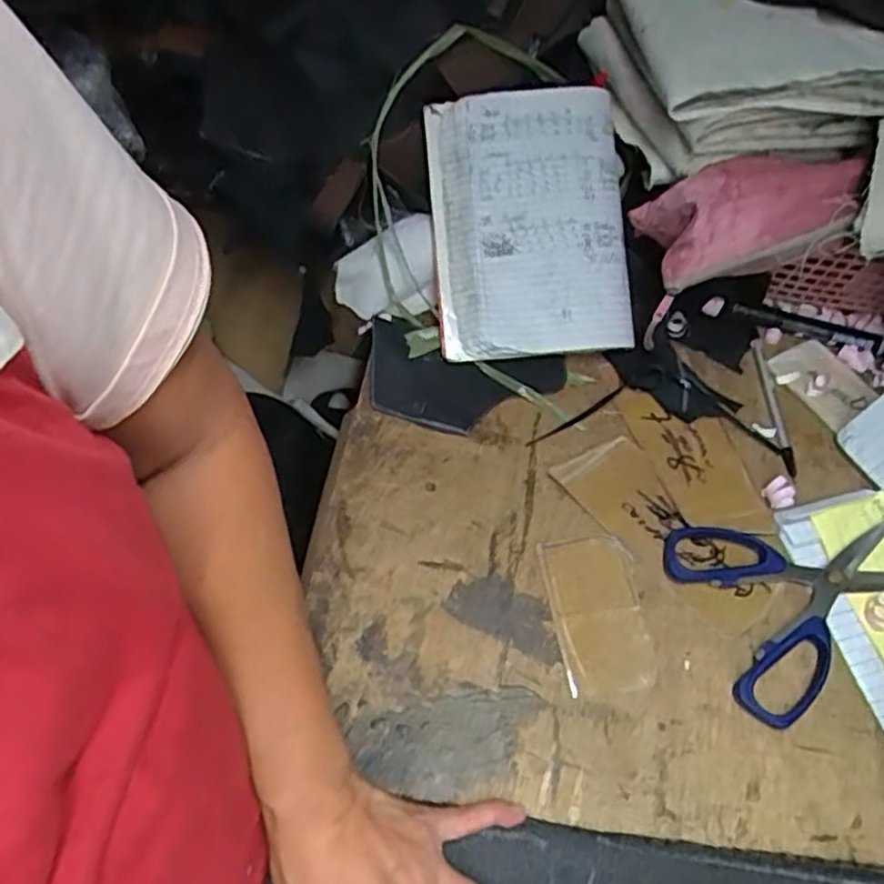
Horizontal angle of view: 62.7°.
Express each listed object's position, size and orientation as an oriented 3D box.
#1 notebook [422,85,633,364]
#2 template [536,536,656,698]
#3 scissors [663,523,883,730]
[{"bbox_3d":[0.065,-0.164,0.551,0.142,0.021,0.195,-5,89,7],"label":"notebook"},{"bbox_3d":[0.098,0.108,0.462,0.057,0.004,0.099,-5,58,-4],"label":"template"},{"bbox_3d":[0.240,0.096,0.470,0.161,0.007,0.128,-17,60,-12],"label":"scissors"}]

